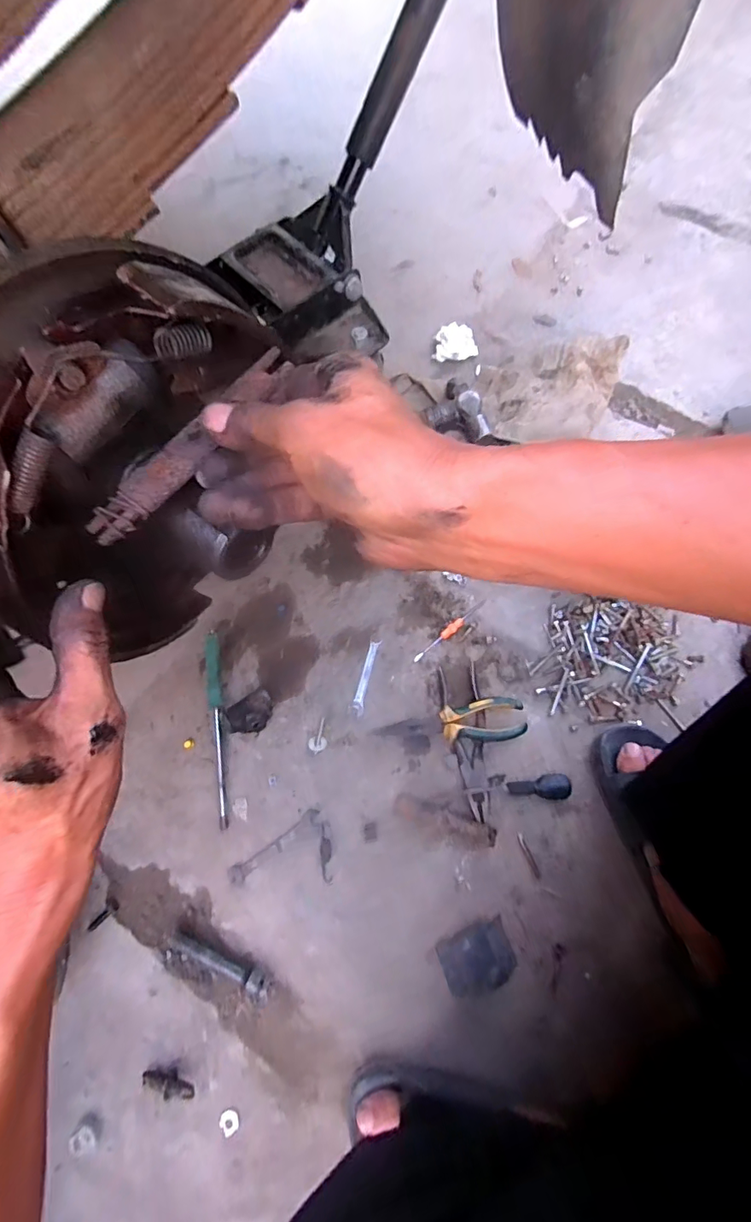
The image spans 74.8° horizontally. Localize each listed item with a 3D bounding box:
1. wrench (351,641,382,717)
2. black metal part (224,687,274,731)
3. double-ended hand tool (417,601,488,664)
[{"bbox_3d":[-0.013,0.092,0.687,0.017,0.009,0.106,13,71,5],"label":"wrench"},{"bbox_3d":[-0.164,0.139,0.655,0.065,0.038,0.045,-34,73,-11],"label":"black metal part"},{"bbox_3d":[0.107,0.028,0.704,0.131,0.010,0.013,-40,77,-13],"label":"double-ended hand tool"}]

